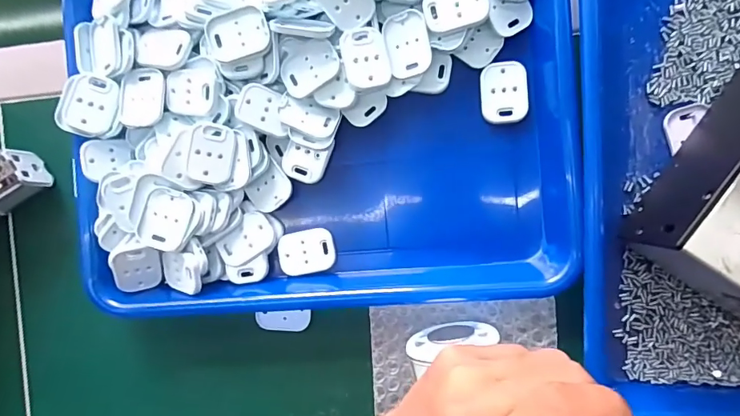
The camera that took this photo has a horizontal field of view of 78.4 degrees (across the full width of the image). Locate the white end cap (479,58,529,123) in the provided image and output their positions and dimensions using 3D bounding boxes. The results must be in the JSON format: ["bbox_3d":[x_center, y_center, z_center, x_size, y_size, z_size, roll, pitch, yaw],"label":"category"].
[{"bbox_3d":[0.088,-0.076,0.298,0.030,0.004,0.039,-4,90,7],"label":"white end cap"}]

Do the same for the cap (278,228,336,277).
[{"bbox_3d":[-0.044,0.031,0.320,0.037,0.011,0.030,-13,89,7],"label":"cap"}]

